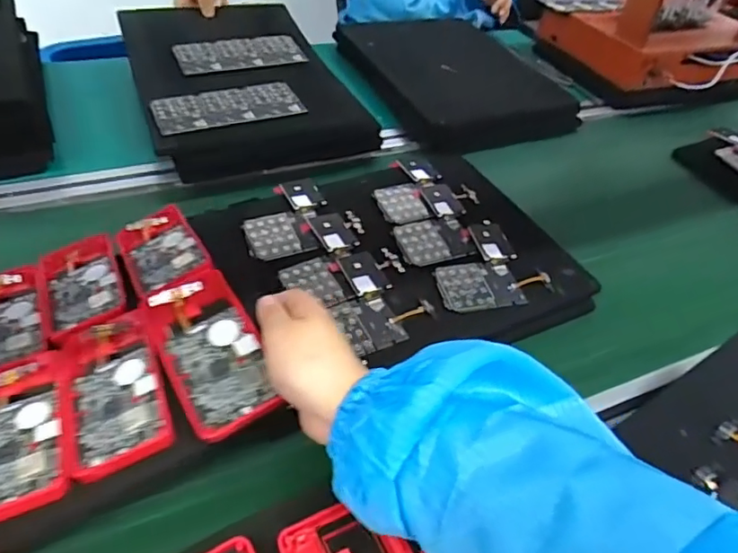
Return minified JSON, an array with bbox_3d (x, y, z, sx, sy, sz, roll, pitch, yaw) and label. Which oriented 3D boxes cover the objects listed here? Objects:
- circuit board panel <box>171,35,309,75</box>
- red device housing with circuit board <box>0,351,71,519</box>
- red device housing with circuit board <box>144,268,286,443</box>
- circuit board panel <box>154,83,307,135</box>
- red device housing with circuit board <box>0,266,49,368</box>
[{"bbox_3d":[-0.173,-0.302,0.739,0.165,0.005,0.082,-15,53,-20],"label":"circuit board panel"},{"bbox_3d":[-0.230,0.099,0.357,0.062,0.021,0.122,-15,45,-23],"label":"red device housing with circuit board"},{"bbox_3d":[-0.110,0.049,0.377,0.060,0.017,0.121,-17,55,-25],"label":"red device housing with circuit board"},{"bbox_3d":[-0.164,-0.199,0.638,0.164,0.009,0.085,-13,48,-23],"label":"circuit board panel"},{"bbox_3d":[-0.294,0.032,0.437,0.061,0.009,0.116,-17,49,-26],"label":"red device housing with circuit board"}]

